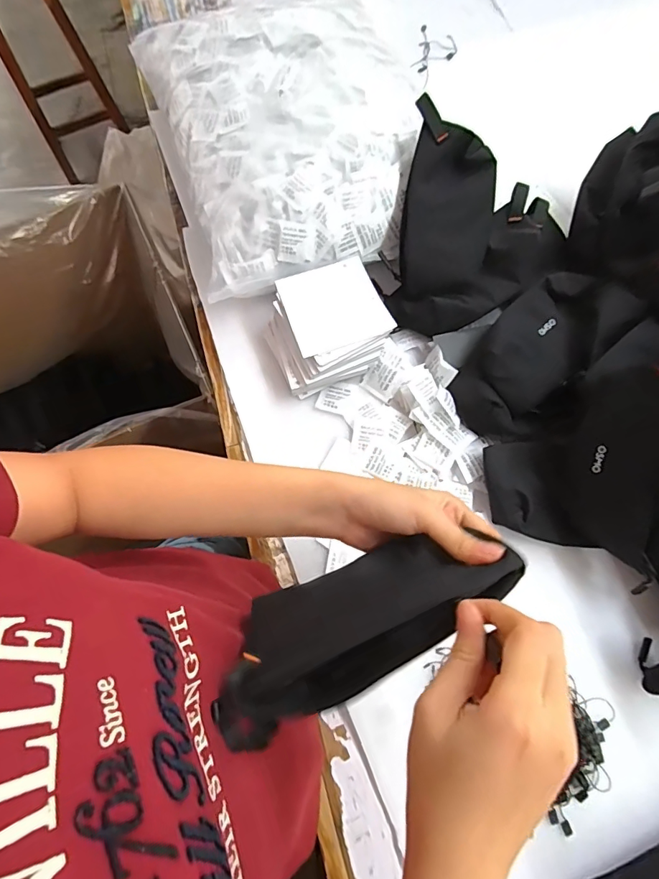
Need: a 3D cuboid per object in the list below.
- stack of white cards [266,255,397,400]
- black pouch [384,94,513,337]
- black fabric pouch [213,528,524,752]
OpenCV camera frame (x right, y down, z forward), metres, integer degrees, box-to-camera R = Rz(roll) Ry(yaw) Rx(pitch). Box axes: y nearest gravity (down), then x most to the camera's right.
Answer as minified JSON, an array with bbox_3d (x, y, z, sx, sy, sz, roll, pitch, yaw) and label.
[{"bbox_3d":[-0.003,-0.127,0.516,0.127,0.063,0.115,-23,73,-7],"label":"stack of white cards"},{"bbox_3d":[0.133,-0.246,0.516,0.119,0.047,0.246,3,94,2],"label":"black pouch"},{"bbox_3d":[0.020,0.113,0.291,0.195,0.063,0.070,-27,73,-2],"label":"black fabric pouch"}]

